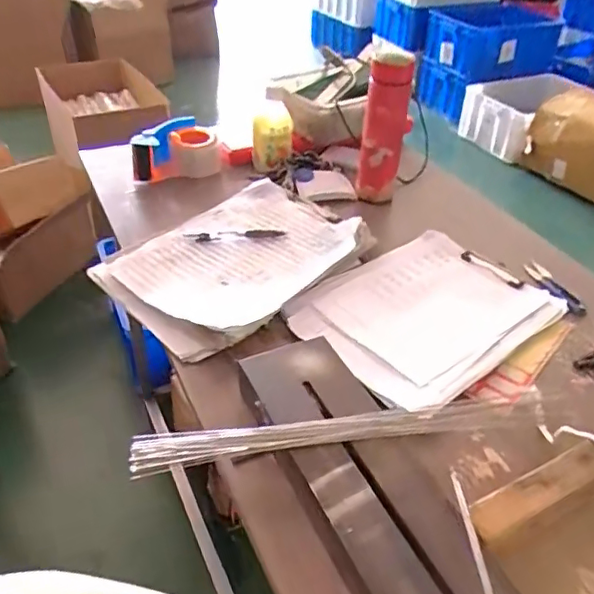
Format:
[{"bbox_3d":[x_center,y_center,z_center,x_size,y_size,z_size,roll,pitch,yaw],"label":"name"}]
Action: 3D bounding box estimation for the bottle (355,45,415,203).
[{"bbox_3d":[0.128,-0.237,0.829,0.064,0.229,0.057,12,40,10],"label":"bottle"}]

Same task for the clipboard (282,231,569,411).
[{"bbox_3d":[0.160,0.014,0.702,0.298,0.019,0.223,-28,49,-32],"label":"clipboard"}]

